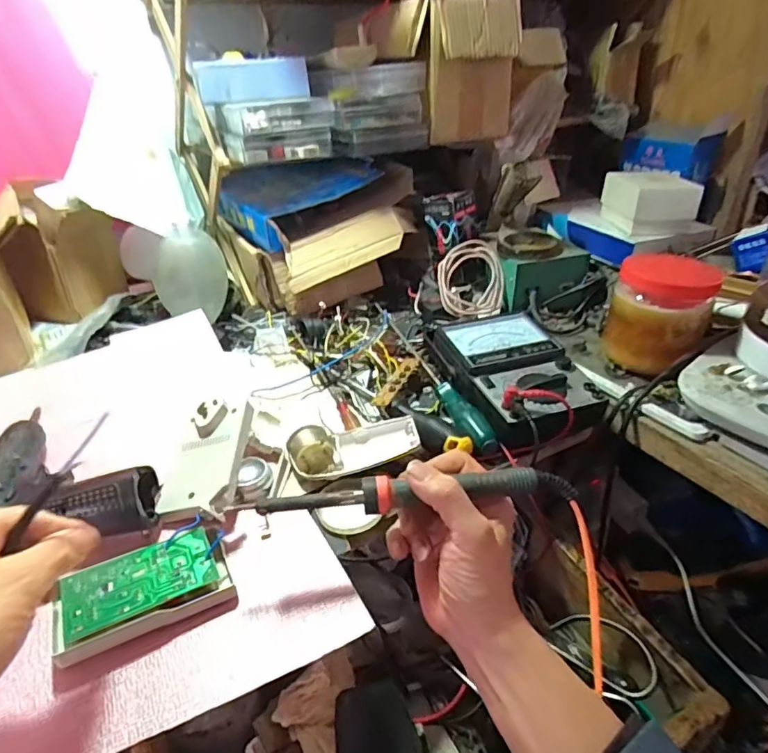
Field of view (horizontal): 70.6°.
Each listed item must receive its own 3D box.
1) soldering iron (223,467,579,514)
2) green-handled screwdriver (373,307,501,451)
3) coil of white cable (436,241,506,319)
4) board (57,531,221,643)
[{"bbox_3d":[0.015,0.080,0.372,0.233,0.020,0.016,-4,33,-4],"label":"soldering iron"},{"bbox_3d":[0.052,-0.012,0.599,0.033,0.021,0.282,-11,34,-14],"label":"green-handled screwdriver"},{"bbox_3d":[0.112,-0.121,0.696,0.087,0.100,0.028,-21,-4,-8],"label":"coil of white cable"},{"bbox_3d":[-0.169,0.141,0.379,0.096,0.008,0.052,-18,38,-26],"label":"board"}]

